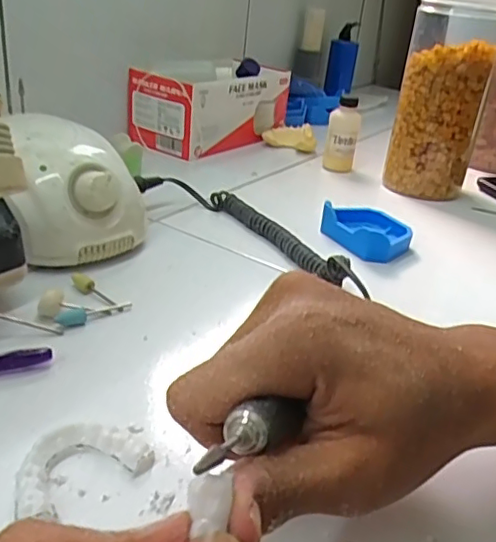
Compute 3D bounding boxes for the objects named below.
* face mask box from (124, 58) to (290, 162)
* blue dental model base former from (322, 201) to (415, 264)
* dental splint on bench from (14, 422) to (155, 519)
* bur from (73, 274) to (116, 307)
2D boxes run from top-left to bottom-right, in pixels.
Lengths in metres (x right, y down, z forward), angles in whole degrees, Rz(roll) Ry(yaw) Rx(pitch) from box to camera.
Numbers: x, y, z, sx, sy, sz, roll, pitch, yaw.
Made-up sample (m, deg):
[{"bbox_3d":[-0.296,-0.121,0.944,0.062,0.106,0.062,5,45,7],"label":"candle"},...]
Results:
[{"bbox_3d":[-0.044,-0.216,0.742,0.111,0.089,0.203,24,36,30],"label":"face mask box"},{"bbox_3d":[0.108,-0.035,0.506,0.060,0.026,0.079,-17,36,-31],"label":"blue dental model base former"},{"bbox_3d":[-0.077,0.085,0.256,0.058,0.010,0.038,-22,40,-37],"label":"dental splint on bench"},{"bbox_3d":[-0.104,0.012,0.386,0.043,0.007,0.010,28,35,35],"label":"bur"}]

